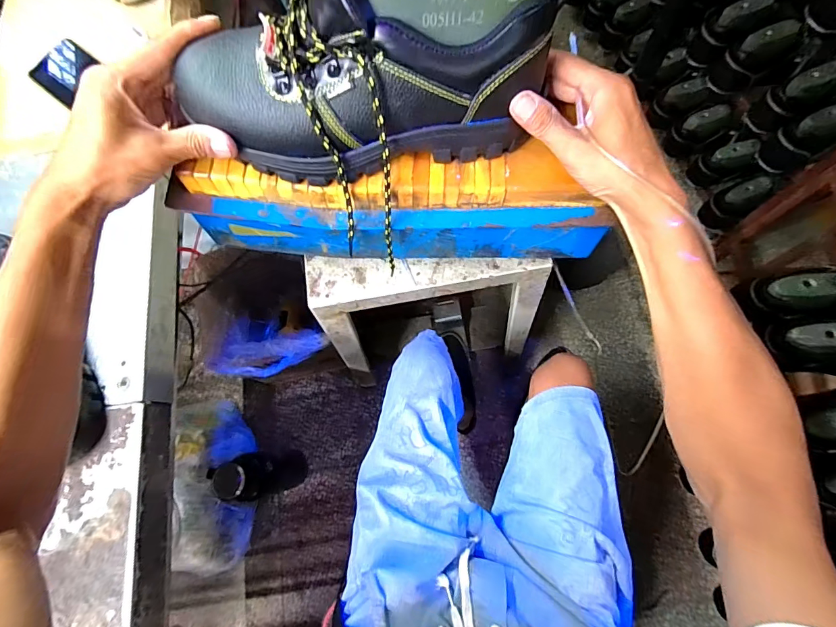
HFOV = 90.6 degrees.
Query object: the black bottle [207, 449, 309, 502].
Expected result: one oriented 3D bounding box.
[{"bbox_3d":[-0.339,0.364,0.939,0.095,0.336,0.085,-13,73,-2],"label":"black bottle"}]

